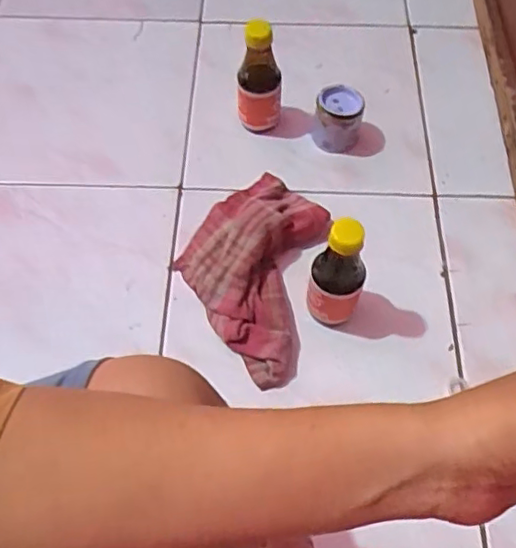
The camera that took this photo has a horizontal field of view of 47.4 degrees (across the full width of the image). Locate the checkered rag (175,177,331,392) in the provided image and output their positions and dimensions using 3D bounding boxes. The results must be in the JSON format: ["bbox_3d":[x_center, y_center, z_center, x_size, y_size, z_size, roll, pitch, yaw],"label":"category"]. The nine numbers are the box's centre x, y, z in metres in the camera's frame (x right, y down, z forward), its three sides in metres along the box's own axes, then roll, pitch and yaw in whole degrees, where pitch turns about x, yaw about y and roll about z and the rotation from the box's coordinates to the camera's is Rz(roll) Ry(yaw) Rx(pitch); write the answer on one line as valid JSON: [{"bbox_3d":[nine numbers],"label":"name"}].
[{"bbox_3d":[-0.009,-0.017,0.627,0.151,0.044,0.241,15,61,9],"label":"checkered rag"}]

